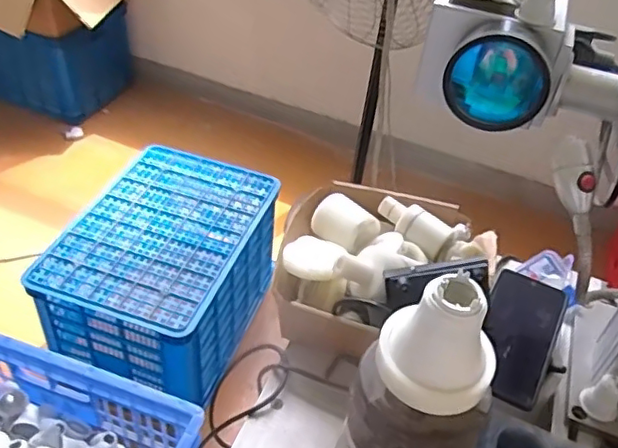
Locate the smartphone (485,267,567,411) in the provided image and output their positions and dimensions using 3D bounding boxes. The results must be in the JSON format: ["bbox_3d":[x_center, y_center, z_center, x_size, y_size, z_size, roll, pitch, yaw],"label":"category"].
[{"bbox_3d":[0.208,0.111,0.583,0.070,0.013,0.160,24,45,17],"label":"smartphone"}]

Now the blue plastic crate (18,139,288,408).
[{"bbox_3d":[-0.360,0.111,1.540,0.413,0.304,0.602,18,43,12],"label":"blue plastic crate"}]

